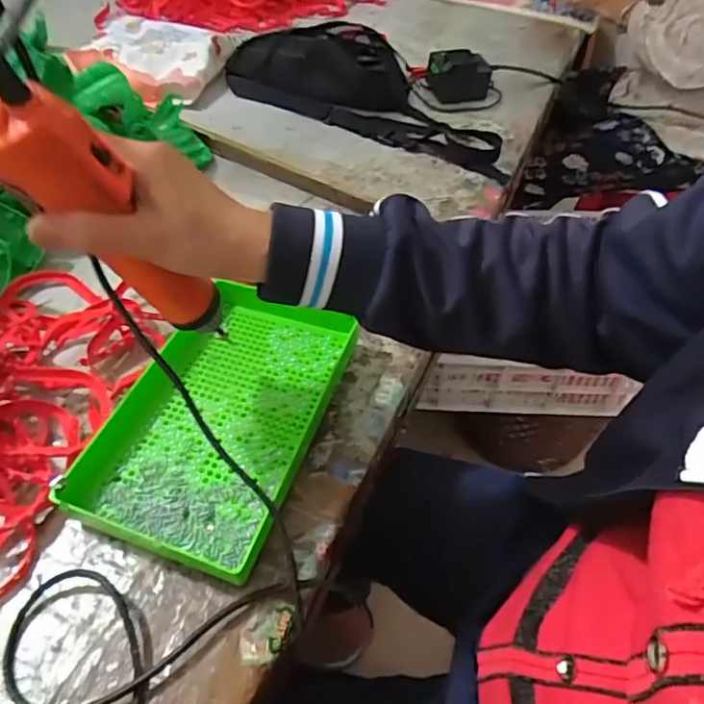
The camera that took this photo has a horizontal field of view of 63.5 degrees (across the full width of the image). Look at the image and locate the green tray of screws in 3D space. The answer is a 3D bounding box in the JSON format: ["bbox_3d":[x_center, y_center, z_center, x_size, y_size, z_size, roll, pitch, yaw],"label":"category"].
[{"bbox_3d":[-0.106,0.041,0.471,0.159,0.043,0.249,15,51,12],"label":"green tray of screws"}]

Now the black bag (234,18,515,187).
[{"bbox_3d":[0.031,-0.390,0.826,0.435,0.074,0.166,23,52,16],"label":"black bag"}]

